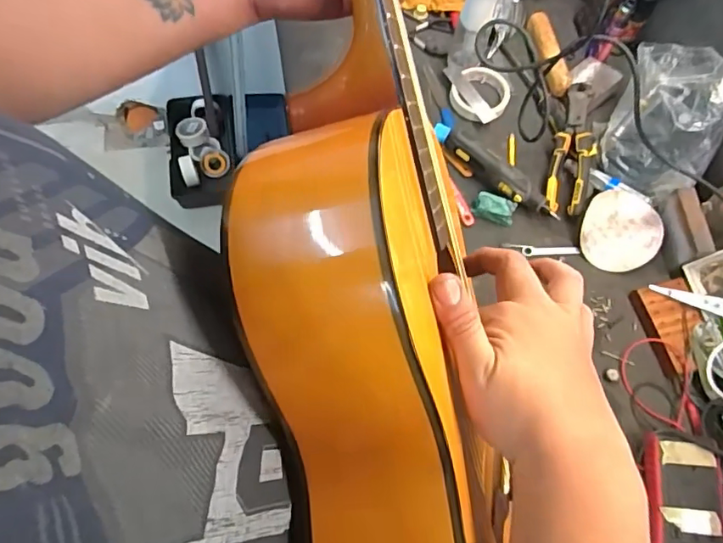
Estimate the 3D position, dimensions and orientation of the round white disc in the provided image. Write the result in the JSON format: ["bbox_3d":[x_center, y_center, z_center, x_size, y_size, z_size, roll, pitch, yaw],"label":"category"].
[{"bbox_3d":[0.372,-0.059,0.745,0.106,0.012,0.117,1,80,10],"label":"round white disc"}]

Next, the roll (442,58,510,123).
[{"bbox_3d":[0.182,-0.290,0.838,0.109,0.017,0.100,1,68,-2],"label":"roll"}]

